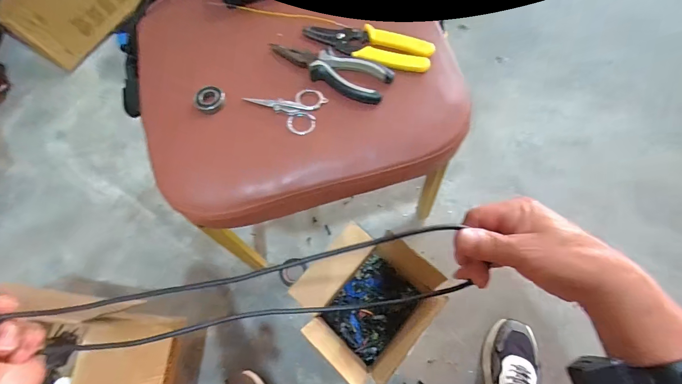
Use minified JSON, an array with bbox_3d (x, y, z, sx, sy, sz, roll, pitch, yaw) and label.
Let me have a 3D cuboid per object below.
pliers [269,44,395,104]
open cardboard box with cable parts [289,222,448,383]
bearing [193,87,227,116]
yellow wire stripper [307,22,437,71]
[{"bbox_3d":[-0.016,-0.147,0.389,0.150,0.017,0.044,23,74,10],"label":"pliers"},{"bbox_3d":[0.047,0.211,0.659,0.230,0.154,0.230,-41,74,-11],"label":"open cardboard box with cable parts"},{"bbox_3d":[-0.151,-0.106,0.382,0.031,0.011,0.031,20,73,9],"label":"bearing"},{"bbox_3d":[0.030,-0.180,0.402,0.159,0.016,0.057,22,73,10],"label":"yellow wire stripper"}]

